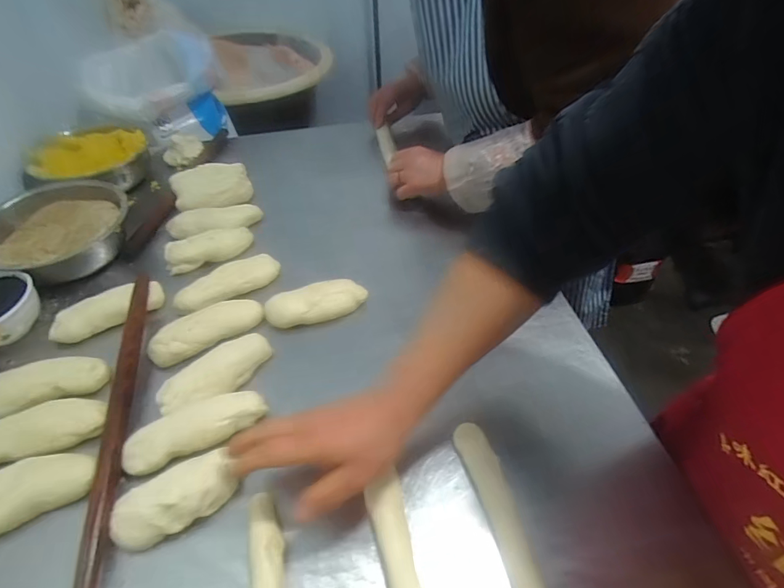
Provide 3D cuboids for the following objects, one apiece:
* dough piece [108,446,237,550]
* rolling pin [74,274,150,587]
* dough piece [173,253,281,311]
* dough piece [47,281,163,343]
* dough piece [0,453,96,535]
[{"bbox_3d":[-0.206,0.191,0.420,0.111,0.027,0.053,-27,52,-22],"label":"dough piece"},{"bbox_3d":[-0.299,0.128,0.493,0.028,0.025,0.393,-9,48,-7],"label":"rolling pin"},{"bbox_3d":[-0.226,-0.017,0.620,0.146,0.036,0.051,-23,51,-19],"label":"dough piece"},{"bbox_3d":[-0.377,0.020,0.593,0.133,0.031,0.037,-29,53,-23],"label":"dough piece"},{"bbox_3d":[-0.359,0.190,0.430,0.123,0.031,0.051,-24,52,-20],"label":"dough piece"}]

